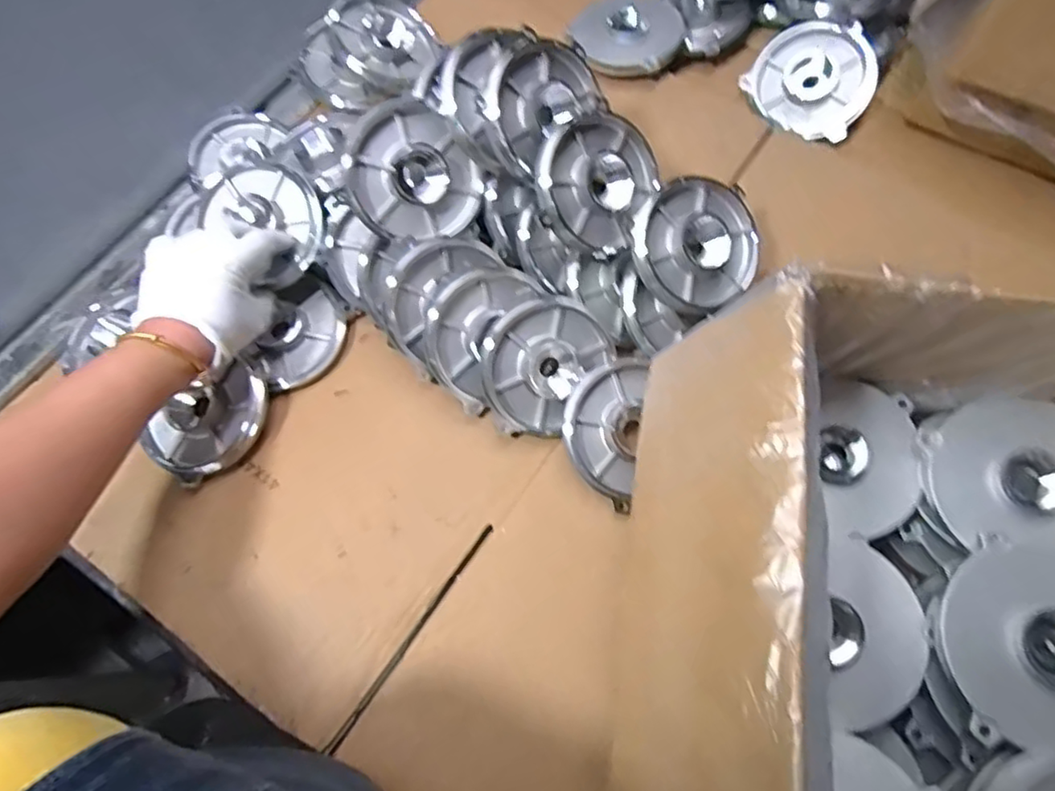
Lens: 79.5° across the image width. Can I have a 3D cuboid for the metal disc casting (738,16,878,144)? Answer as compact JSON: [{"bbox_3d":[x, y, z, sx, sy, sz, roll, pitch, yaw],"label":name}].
[{"bbox_3d":[0.290,-0.322,0.639,0.116,0.025,0.105,39,114,16],"label":"metal disc casting"}]

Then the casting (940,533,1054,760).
[{"bbox_3d":[0.297,0.136,0.350,0.110,0.032,0.110,4,68,4],"label":"casting"}]

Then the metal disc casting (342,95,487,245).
[{"bbox_3d":[-0.091,-0.178,0.513,0.103,0.016,0.106,-6,107,-19],"label":"metal disc casting"}]

